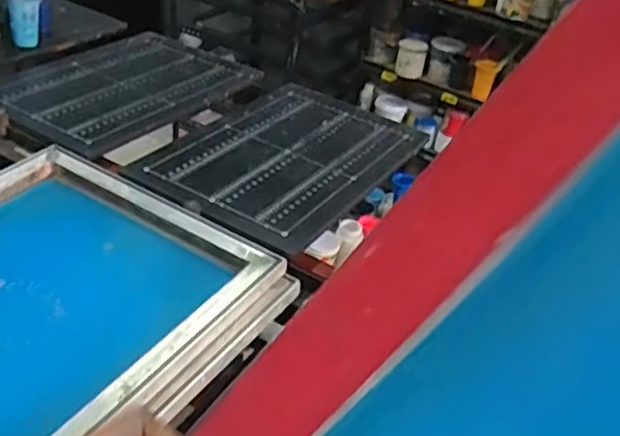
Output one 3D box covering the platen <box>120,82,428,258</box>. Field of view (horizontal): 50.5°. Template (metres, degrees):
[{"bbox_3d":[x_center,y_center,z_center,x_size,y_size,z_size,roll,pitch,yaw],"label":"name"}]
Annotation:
[{"bbox_3d":[-0.065,-0.117,1.387,0.417,0.037,0.571,27,40,18],"label":"platen"}]

